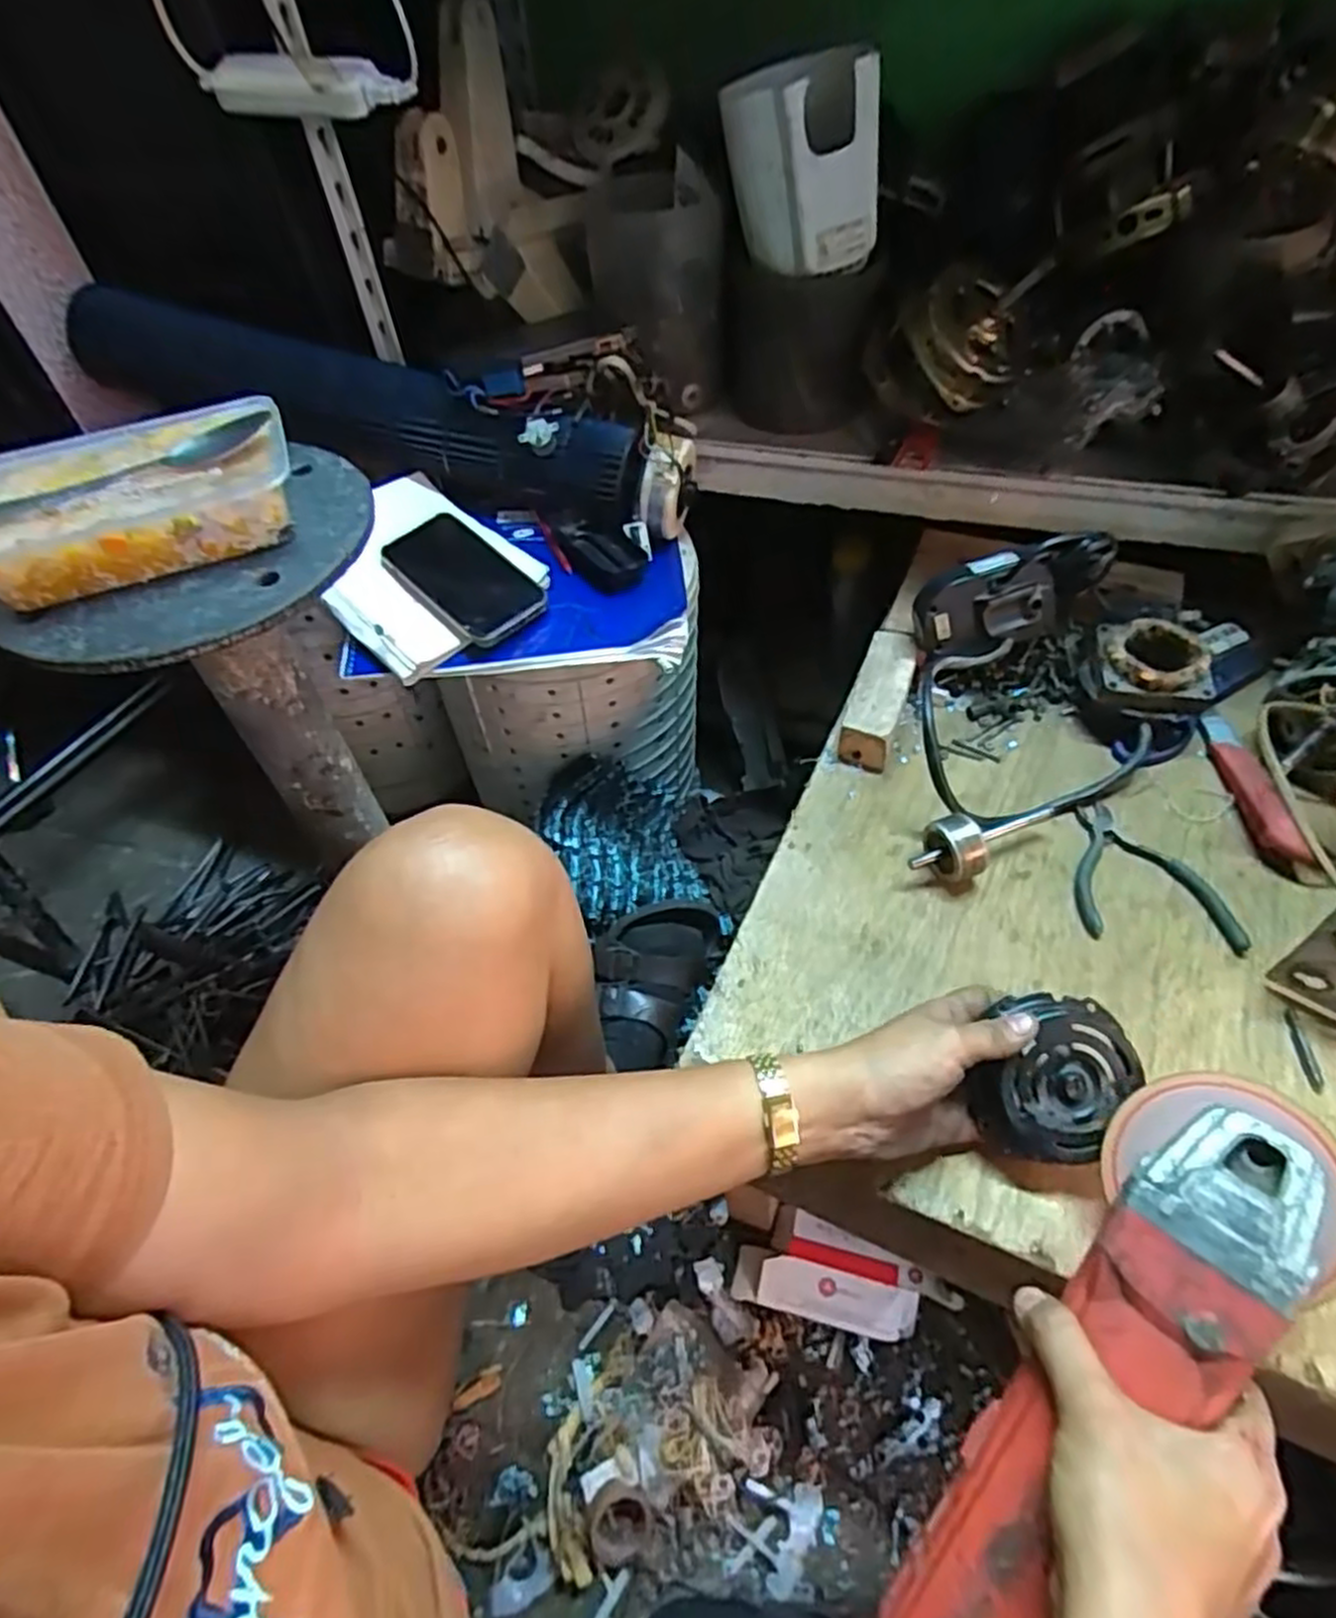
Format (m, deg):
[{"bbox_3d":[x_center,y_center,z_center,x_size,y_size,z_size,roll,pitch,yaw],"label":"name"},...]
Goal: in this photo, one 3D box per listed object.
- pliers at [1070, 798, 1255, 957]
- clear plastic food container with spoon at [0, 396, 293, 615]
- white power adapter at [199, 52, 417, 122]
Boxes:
[{"bbox_3d":[0.330,0.045,0.543,0.096,0.008,0.109,7,51,11],"label":"pliers"},{"bbox_3d":[-0.294,-0.172,0.439,0.165,0.045,0.104,-17,50,-9],"label":"clear plastic food container with spoon"},{"bbox_3d":[-0.282,-0.559,0.614,0.171,0.037,0.035,15,53,17],"label":"white power adapter"}]

